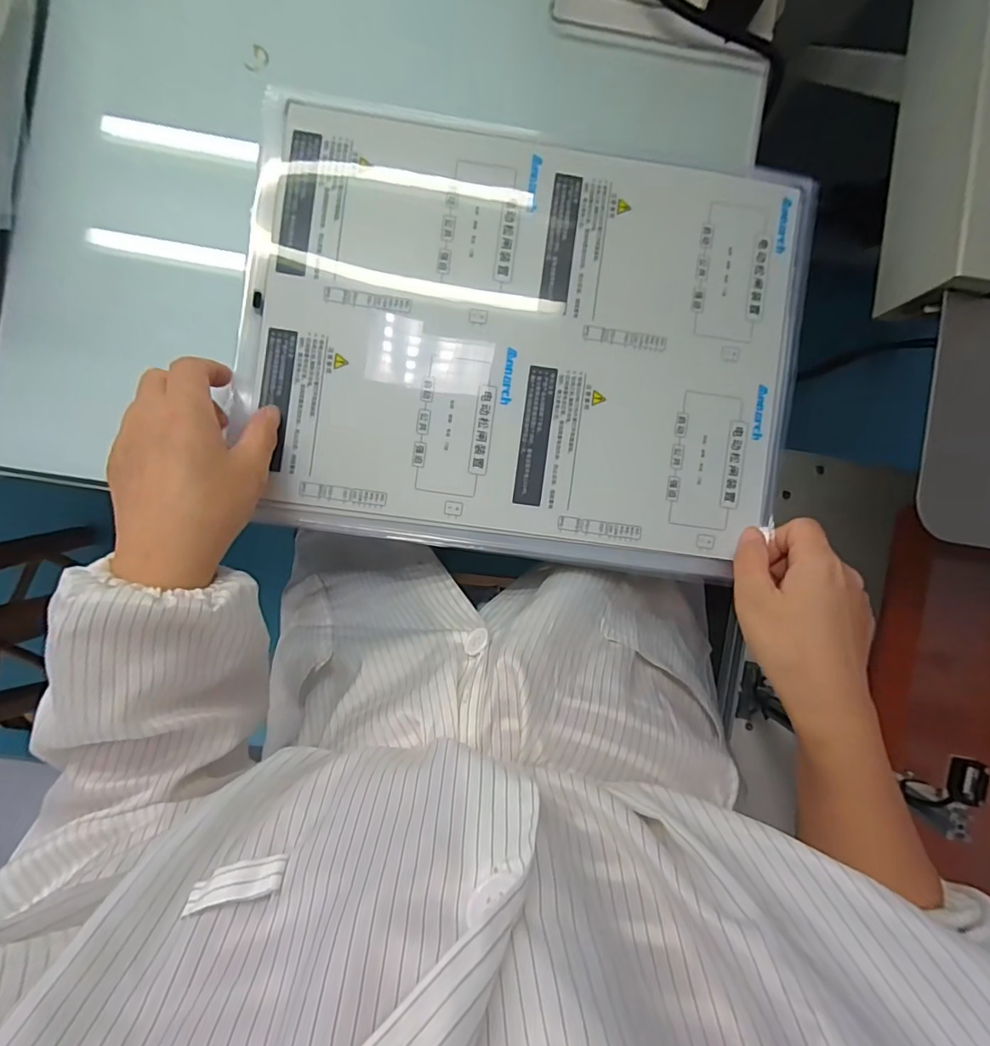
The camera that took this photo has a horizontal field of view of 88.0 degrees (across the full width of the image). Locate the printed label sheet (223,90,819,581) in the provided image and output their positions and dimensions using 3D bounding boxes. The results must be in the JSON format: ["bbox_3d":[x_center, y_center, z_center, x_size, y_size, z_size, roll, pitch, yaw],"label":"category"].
[{"bbox_3d":[0.020,-0.126,0.360,0.379,0.012,0.290,8,89,-4],"label":"printed label sheet"}]

